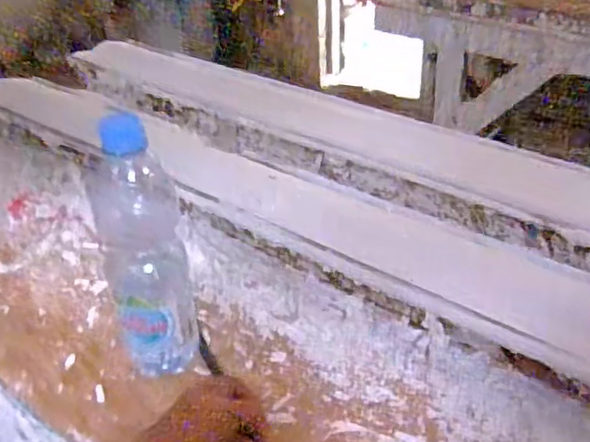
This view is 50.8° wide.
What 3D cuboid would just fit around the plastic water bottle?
[{"bbox_3d":[-0.122,0.033,0.515,0.061,0.216,0.075,-13,34,-17],"label":"plastic water bottle"}]

